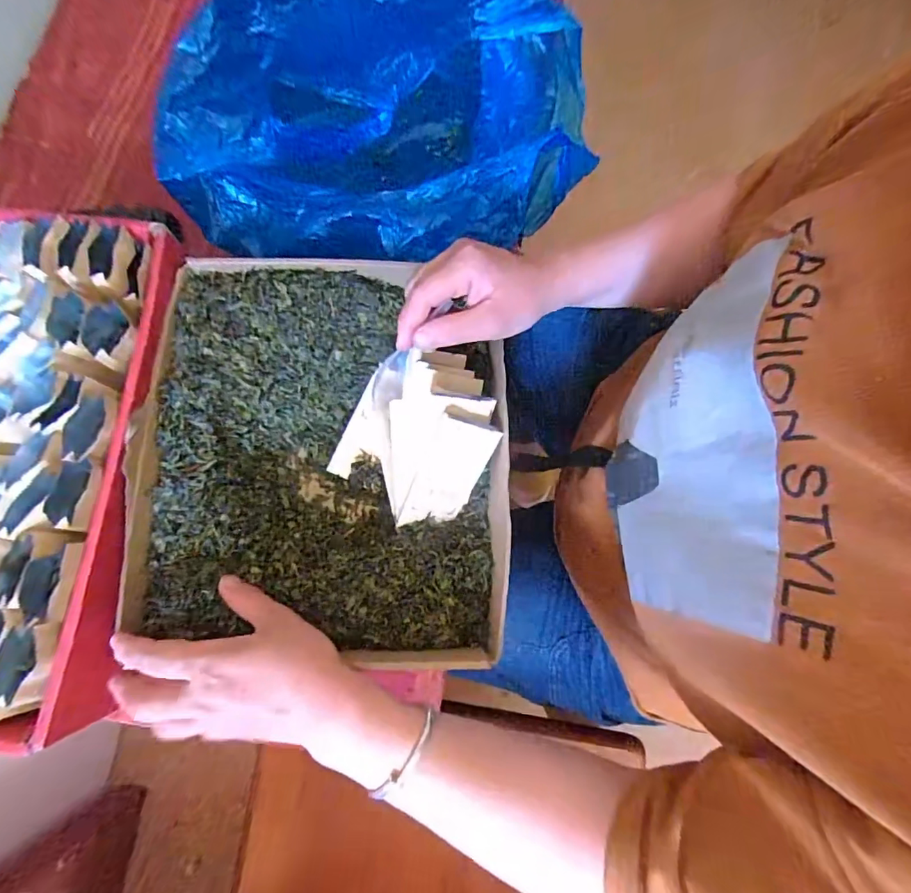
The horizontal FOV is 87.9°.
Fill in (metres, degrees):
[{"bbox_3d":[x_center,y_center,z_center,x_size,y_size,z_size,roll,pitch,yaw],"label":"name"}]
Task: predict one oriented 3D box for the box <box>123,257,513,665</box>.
[{"bbox_3d":[-0.103,0.003,0.405,0.289,0.083,0.316,2,79,0],"label":"box"}]

